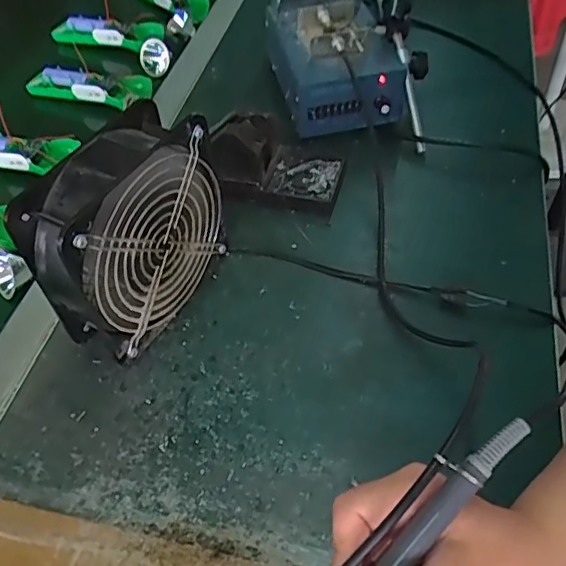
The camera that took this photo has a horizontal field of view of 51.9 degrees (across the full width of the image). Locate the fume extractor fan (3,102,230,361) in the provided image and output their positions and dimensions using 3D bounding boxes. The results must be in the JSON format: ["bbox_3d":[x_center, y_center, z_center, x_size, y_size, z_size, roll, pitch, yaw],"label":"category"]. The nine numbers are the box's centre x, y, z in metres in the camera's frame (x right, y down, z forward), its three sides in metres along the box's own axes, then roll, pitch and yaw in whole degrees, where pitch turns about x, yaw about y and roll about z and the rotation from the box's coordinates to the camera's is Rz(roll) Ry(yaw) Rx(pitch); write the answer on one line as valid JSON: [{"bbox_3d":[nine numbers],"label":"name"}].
[{"bbox_3d":[-0.105,-0.029,0.427,0.057,0.162,0.147,27,54,24],"label":"fume extractor fan"}]

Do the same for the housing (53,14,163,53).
[{"bbox_3d":[-0.197,-0.275,0.655,0.149,0.046,0.029,15,50,15],"label":"housing"}]

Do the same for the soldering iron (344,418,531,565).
[{"bbox_3d":[0.038,0.130,0.259,0.193,0.019,0.026,-45,58,-6],"label":"soldering iron"}]

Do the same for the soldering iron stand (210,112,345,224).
[{"bbox_3d":[-0.001,-0.117,0.528,0.108,0.075,0.069,9,51,12],"label":"soldering iron stand"}]

